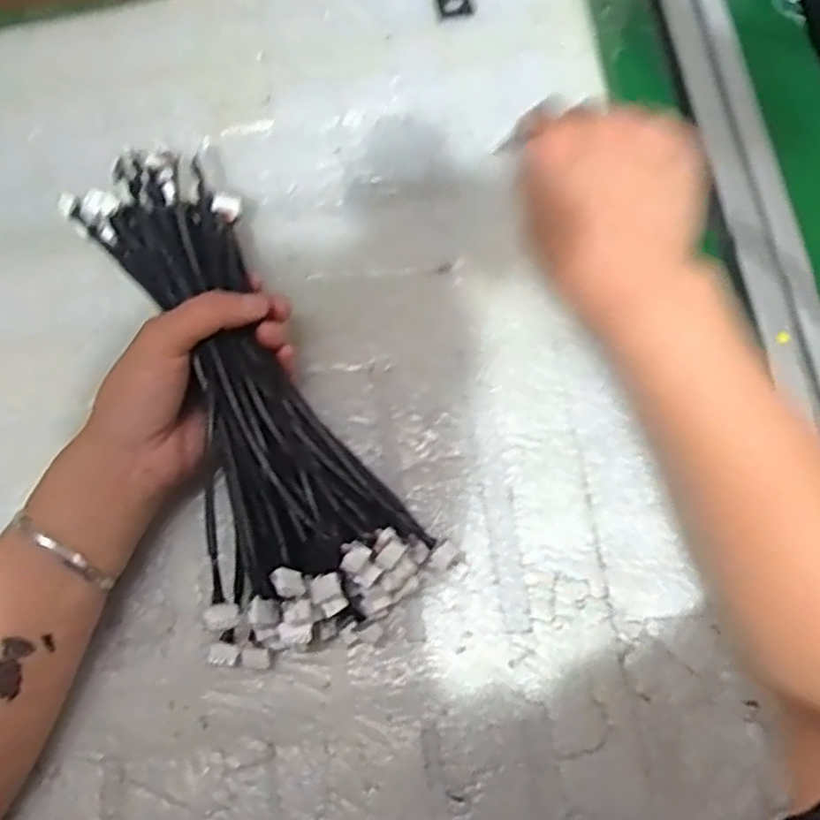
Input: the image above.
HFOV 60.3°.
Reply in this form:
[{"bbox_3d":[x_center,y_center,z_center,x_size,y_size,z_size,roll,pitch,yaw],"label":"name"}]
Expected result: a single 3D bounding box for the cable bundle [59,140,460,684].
[{"bbox_3d":[-0.088,-0.008,0.362,0.111,0.058,0.264,-26,79,-6],"label":"cable bundle"}]

